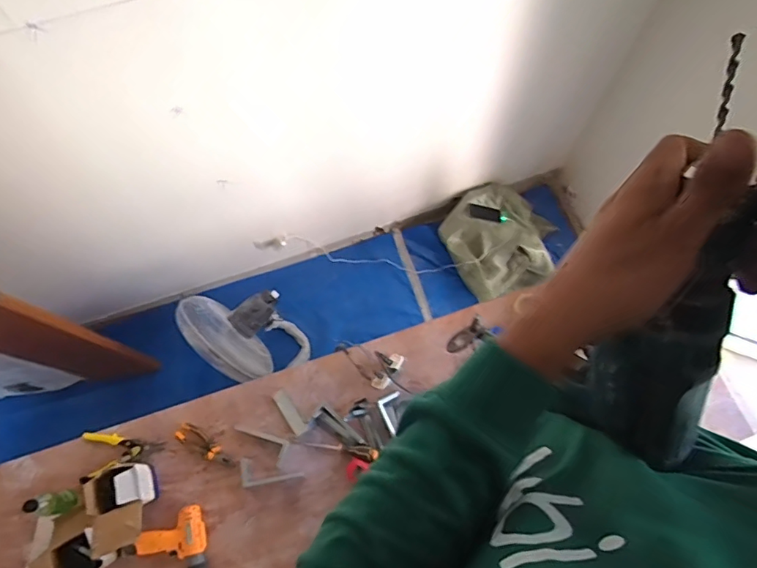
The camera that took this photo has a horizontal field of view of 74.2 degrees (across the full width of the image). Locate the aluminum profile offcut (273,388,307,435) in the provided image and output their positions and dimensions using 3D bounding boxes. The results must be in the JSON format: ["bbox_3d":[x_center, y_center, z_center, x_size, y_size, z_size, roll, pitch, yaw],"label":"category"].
[{"bbox_3d":[-0.257,0.370,1.450,0.038,0.011,0.138,-34,73,-11],"label":"aluminum profile offcut"}]

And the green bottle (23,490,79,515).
[{"bbox_3d":[-0.835,0.561,1.282,0.066,0.170,0.064,-7,70,-2],"label":"green bottle"}]

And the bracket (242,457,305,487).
[{"bbox_3d":[-0.298,0.517,1.405,0.166,0.028,0.075,-9,70,-2],"label":"bracket"}]

